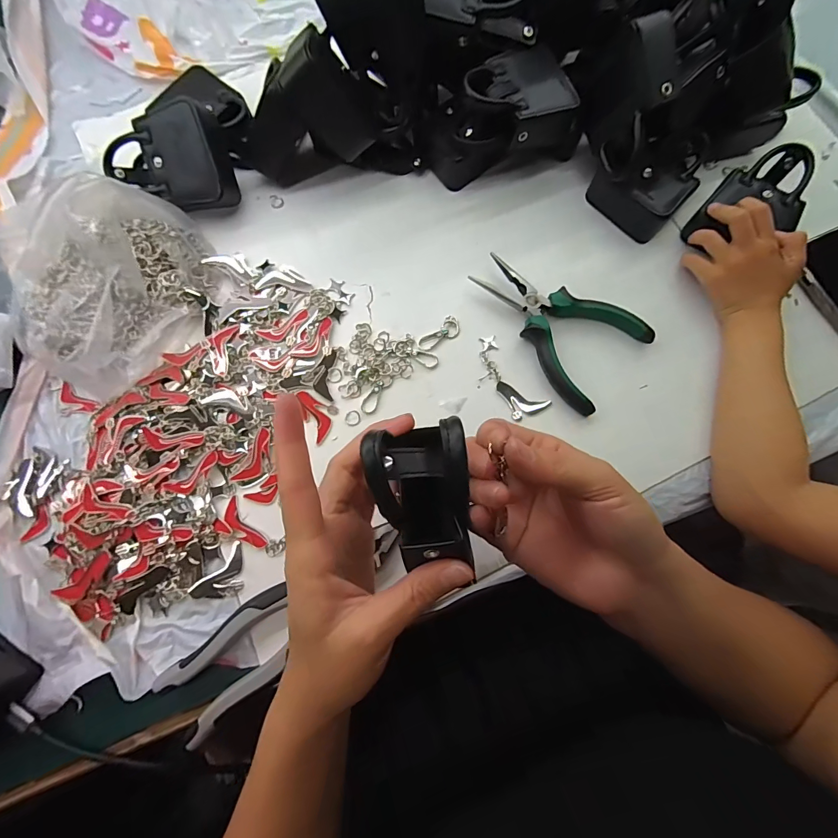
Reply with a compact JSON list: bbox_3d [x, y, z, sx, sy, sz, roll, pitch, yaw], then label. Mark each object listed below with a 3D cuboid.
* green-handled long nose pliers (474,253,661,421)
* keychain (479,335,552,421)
[{"bbox_3d":[0.124,-0.089,0.343,0.092,0.019,0.150,-37,80,-9],"label":"green-handled long nose pliers"},{"bbox_3d":[0.074,-0.034,0.339,0.032,0.004,0.079,-36,79,-8],"label":"keychain"}]

